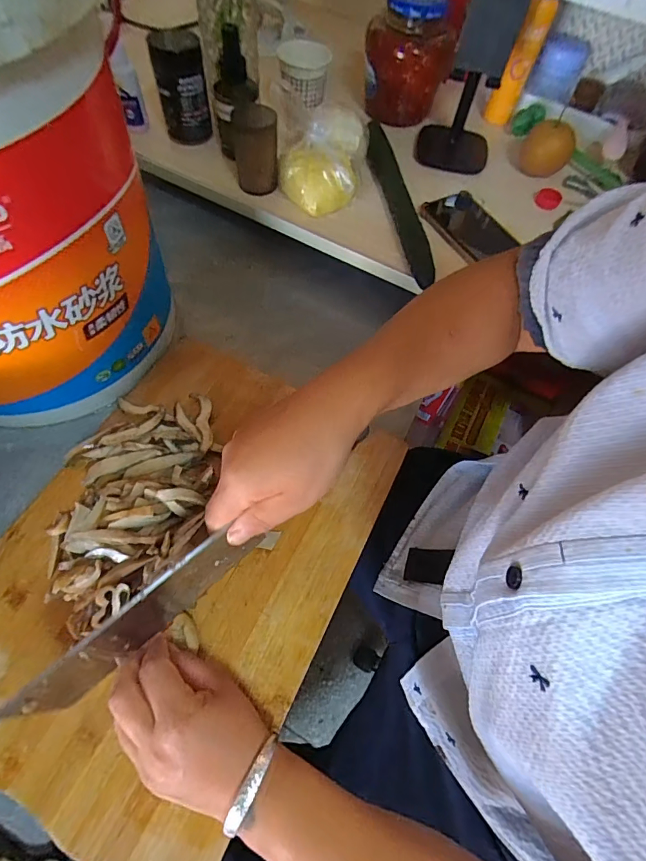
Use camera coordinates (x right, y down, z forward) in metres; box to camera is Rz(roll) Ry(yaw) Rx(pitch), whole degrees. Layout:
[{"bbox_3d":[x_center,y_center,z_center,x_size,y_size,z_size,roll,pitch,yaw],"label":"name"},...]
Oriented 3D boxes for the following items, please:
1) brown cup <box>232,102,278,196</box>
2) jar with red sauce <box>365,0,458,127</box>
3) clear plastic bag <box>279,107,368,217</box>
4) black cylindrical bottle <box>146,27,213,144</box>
[{"bbox_3d":[-0.084,-0.351,0.508,0.052,0.086,0.053,2,63,-4],"label":"brown cup"},{"bbox_3d":[0.120,-0.532,0.587,0.117,0.123,0.119,10,63,0],"label":"jar with red sauce"},{"bbox_3d":[0.000,-0.337,0.508,0.105,0.066,0.114,5,63,-2],"label":"clear plastic bag"},{"bbox_3d":[-0.186,-0.454,0.543,0.062,0.106,0.058,-8,64,-9],"label":"black cylindrical bottle"}]

